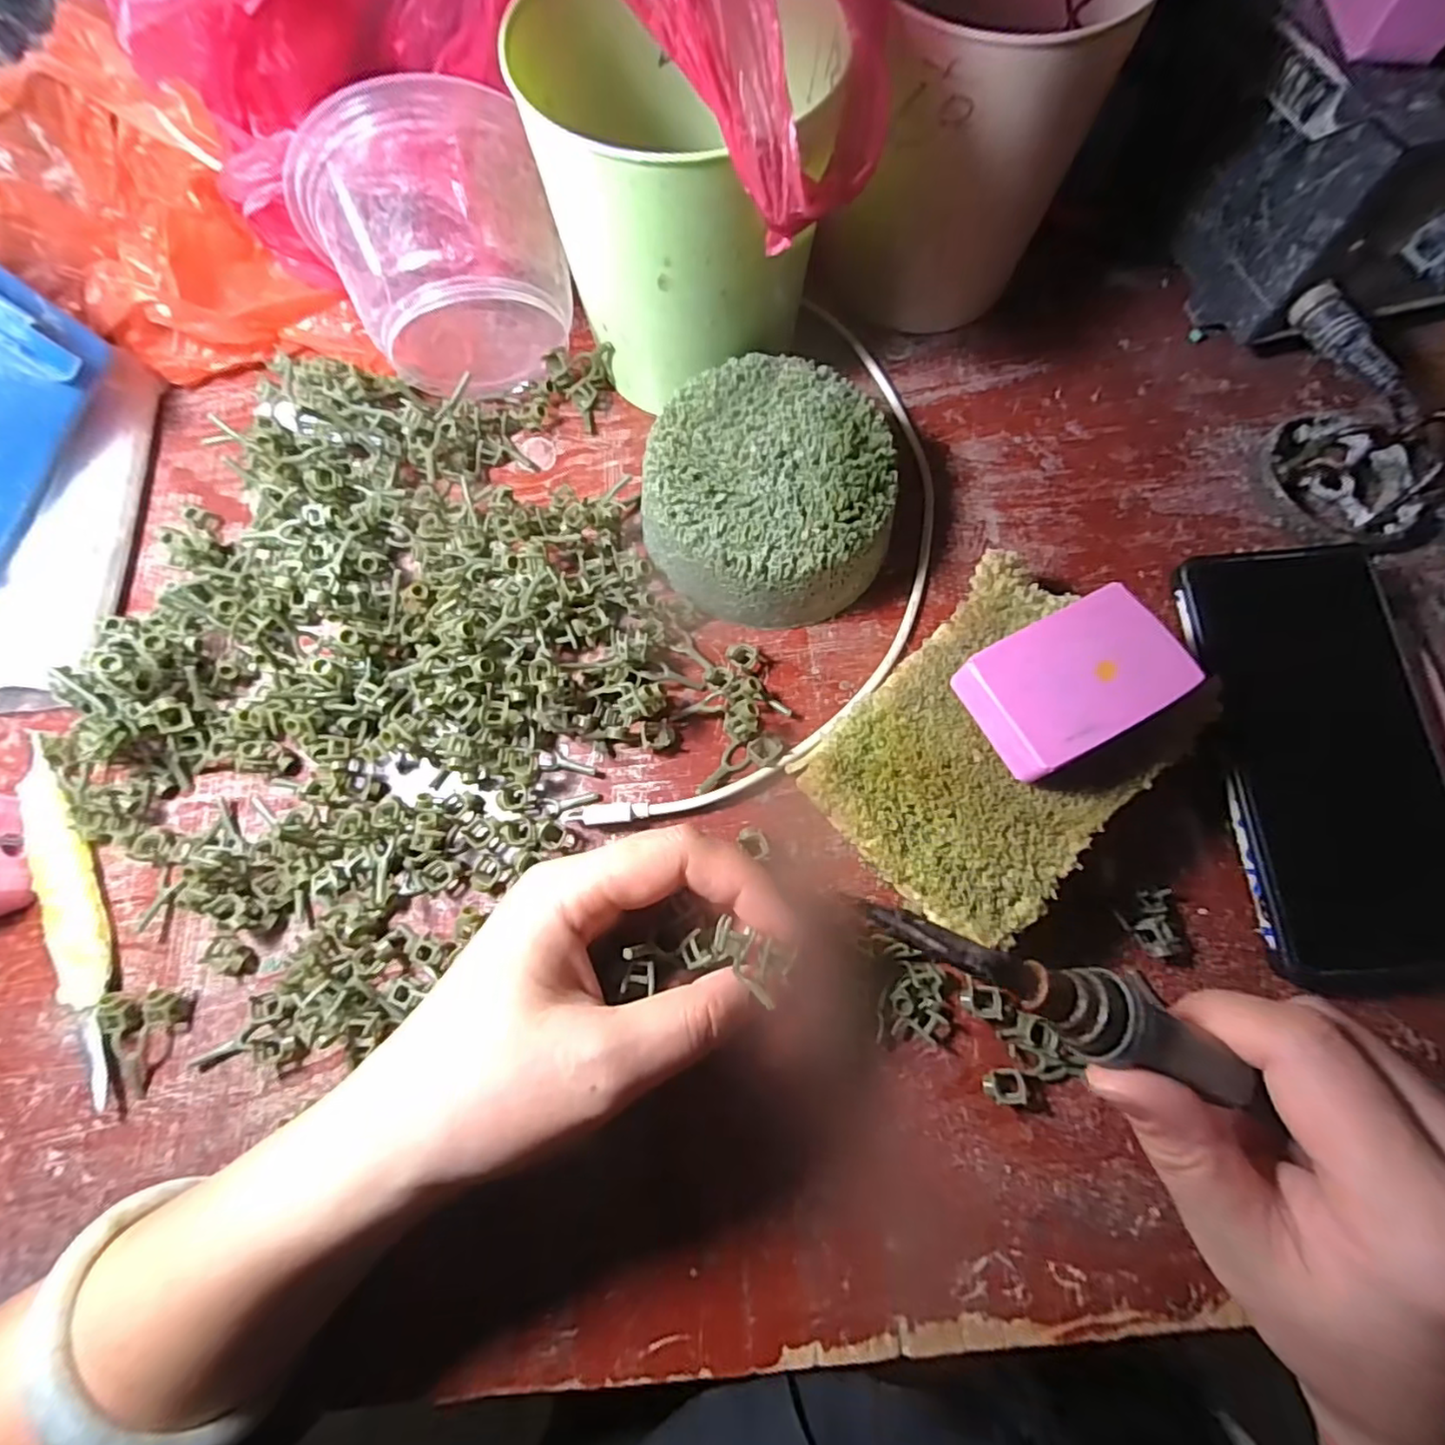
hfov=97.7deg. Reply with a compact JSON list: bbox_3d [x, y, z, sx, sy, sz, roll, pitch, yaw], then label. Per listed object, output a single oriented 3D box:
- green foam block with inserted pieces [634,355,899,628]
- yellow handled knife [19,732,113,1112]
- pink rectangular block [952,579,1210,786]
[{"bbox_3d":[0.020,-0.096,0.268,0.097,0.044,0.100,3,74,1],"label":"green foam block with inserted pieces"},{"bbox_3d":[-0.245,0.070,0.238,0.018,0.011,0.137,-25,75,-6],"label":"yellow handled knife"},{"bbox_3d":[0.116,-0.014,0.211,0.068,0.022,0.042,-28,76,-7],"label":"pink rectangular block"}]

